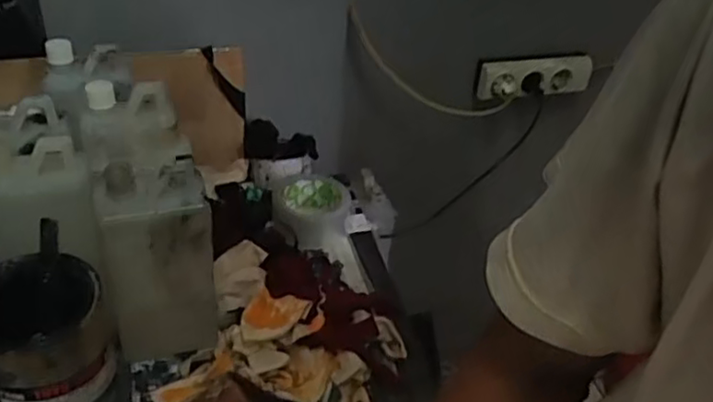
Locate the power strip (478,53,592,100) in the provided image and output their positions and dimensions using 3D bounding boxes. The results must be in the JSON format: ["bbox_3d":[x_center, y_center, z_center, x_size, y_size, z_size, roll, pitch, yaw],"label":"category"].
[{"bbox_3d":[0.298,-0.203,1.110,0.201,0.069,0.034,-9,40,-19],"label":"power strip"}]

